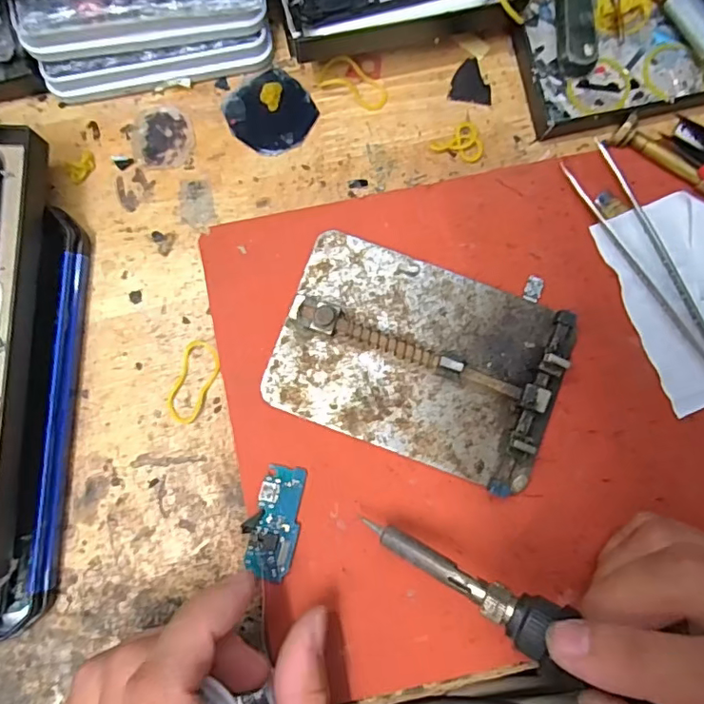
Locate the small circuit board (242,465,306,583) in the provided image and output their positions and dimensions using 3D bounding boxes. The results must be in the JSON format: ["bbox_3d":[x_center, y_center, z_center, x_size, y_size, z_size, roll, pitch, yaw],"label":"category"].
[{"bbox_3d":[-0.032,0.070,0.223,0.021,0.005,0.045,7,85,0],"label":"small circuit board"}]

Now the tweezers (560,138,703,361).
[{"bbox_3d":[0.134,-0.031,0.231,0.024,0.010,0.132,-28,86,-3],"label":"tweezers"}]

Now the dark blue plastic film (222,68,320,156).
[{"bbox_3d":[-0.036,-0.108,0.242,0.037,0.007,0.036,-34,86,-3],"label":"dark blue plastic film"}]

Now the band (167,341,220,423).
[{"bbox_3d":[-0.068,0.013,0.234,0.016,0.004,0.036,18,85,1],"label":"band"}]

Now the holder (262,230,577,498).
[{"bbox_3d":[0.029,0.003,0.223,0.115,0.018,0.080,20,85,1],"label":"holder"}]

